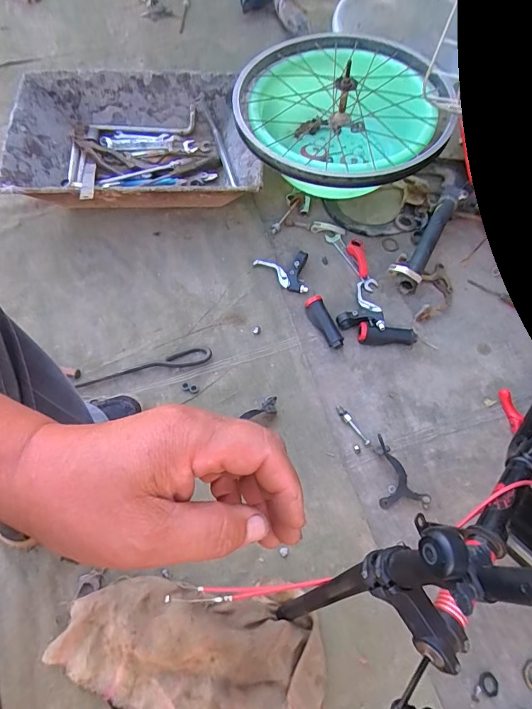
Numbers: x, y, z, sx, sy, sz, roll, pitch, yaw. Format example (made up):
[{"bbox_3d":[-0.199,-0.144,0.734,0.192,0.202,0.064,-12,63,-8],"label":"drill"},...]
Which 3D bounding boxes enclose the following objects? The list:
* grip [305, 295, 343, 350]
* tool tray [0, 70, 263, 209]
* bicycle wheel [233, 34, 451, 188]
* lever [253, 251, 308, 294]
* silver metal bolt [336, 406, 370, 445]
[{"bbox_3d":[0.109,-0.058,0.772,0.034,0.033,0.102,-28,71,-10],"label":"grip"},{"bbox_3d":[-0.263,-0.422,0.876,0.487,0.134,0.301,-2,68,-1],"label":"tool tray"},{"bbox_3d":[0.139,-0.453,0.765,0.384,0.102,0.355,0,68,0],"label":"bicycle wheel"},{"bbox_3d":[0.028,-0.161,0.805,0.102,0.032,0.077,1,68,1],"label":"lever"},{"bbox_3d":[0.147,0.121,0.711,0.013,0.009,0.079,-34,72,-12],"label":"silver metal bolt"}]

